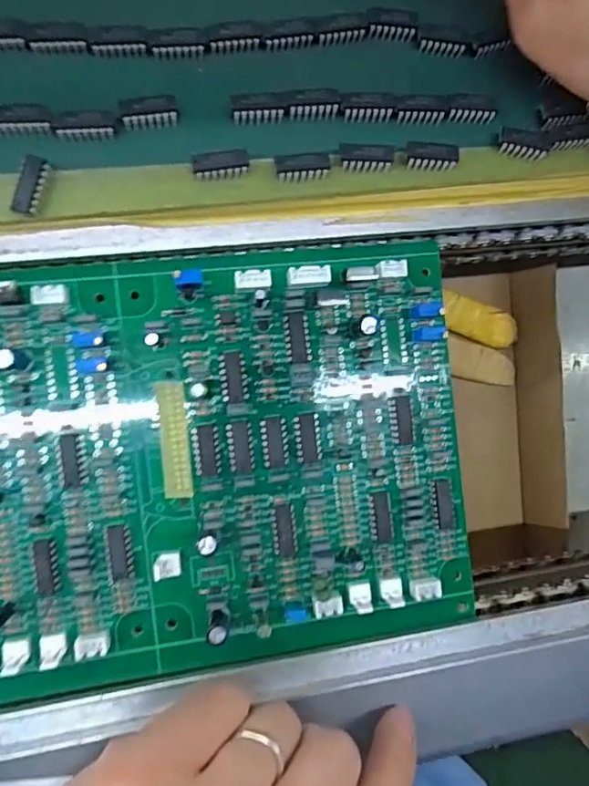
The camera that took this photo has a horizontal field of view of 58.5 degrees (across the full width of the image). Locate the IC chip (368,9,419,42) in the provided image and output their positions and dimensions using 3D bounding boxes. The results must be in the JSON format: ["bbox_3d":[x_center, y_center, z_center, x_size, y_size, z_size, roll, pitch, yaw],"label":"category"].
[{"bbox_3d":[0.036,-0.134,0.192,0.019,0.005,0.009,-2,91,-9],"label":"IC chip"}]

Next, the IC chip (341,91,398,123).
[{"bbox_3d":[0.026,-0.101,0.184,0.020,0.004,0.010,-2,91,-9],"label":"IC chip"}]

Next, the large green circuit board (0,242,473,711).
[{"bbox_3d":[-0.056,0.030,0.188,0.240,0.016,0.148,-7,92,-9],"label":"large green circuit board"}]

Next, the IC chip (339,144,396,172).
[{"bbox_3d":[0.025,-0.082,0.184,0.019,0.004,0.009,1,91,-9],"label":"IC chip"}]

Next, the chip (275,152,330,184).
[{"bbox_3d":[0.003,-0.077,0.180,0.019,0.006,0.008,-7,93,-7],"label":"chip"}]

